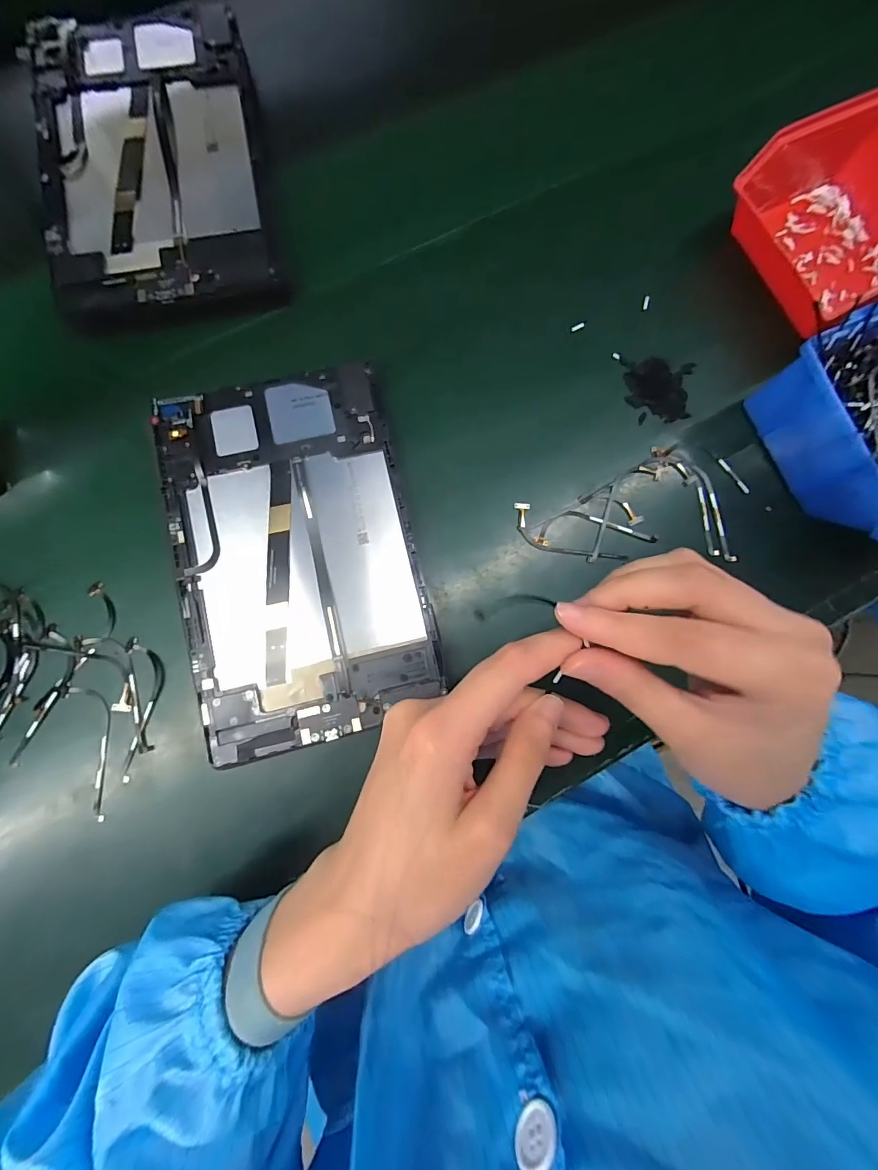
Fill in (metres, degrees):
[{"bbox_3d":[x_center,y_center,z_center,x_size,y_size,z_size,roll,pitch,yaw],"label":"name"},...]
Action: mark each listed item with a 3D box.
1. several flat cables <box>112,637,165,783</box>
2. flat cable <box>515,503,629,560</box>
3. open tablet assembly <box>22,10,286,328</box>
[{"bbox_3d":[-0.193,0.079,0.280,0.026,0.004,0.086,4,84,-2],"label":"several flat cables"},{"bbox_3d":[0.086,-0.031,0.308,0.080,0.004,0.025,27,83,0],"label":"flat cable"},{"bbox_3d":[-0.204,-0.298,0.314,0.150,0.008,0.244,-11,82,-3],"label":"open tablet assembly"}]

